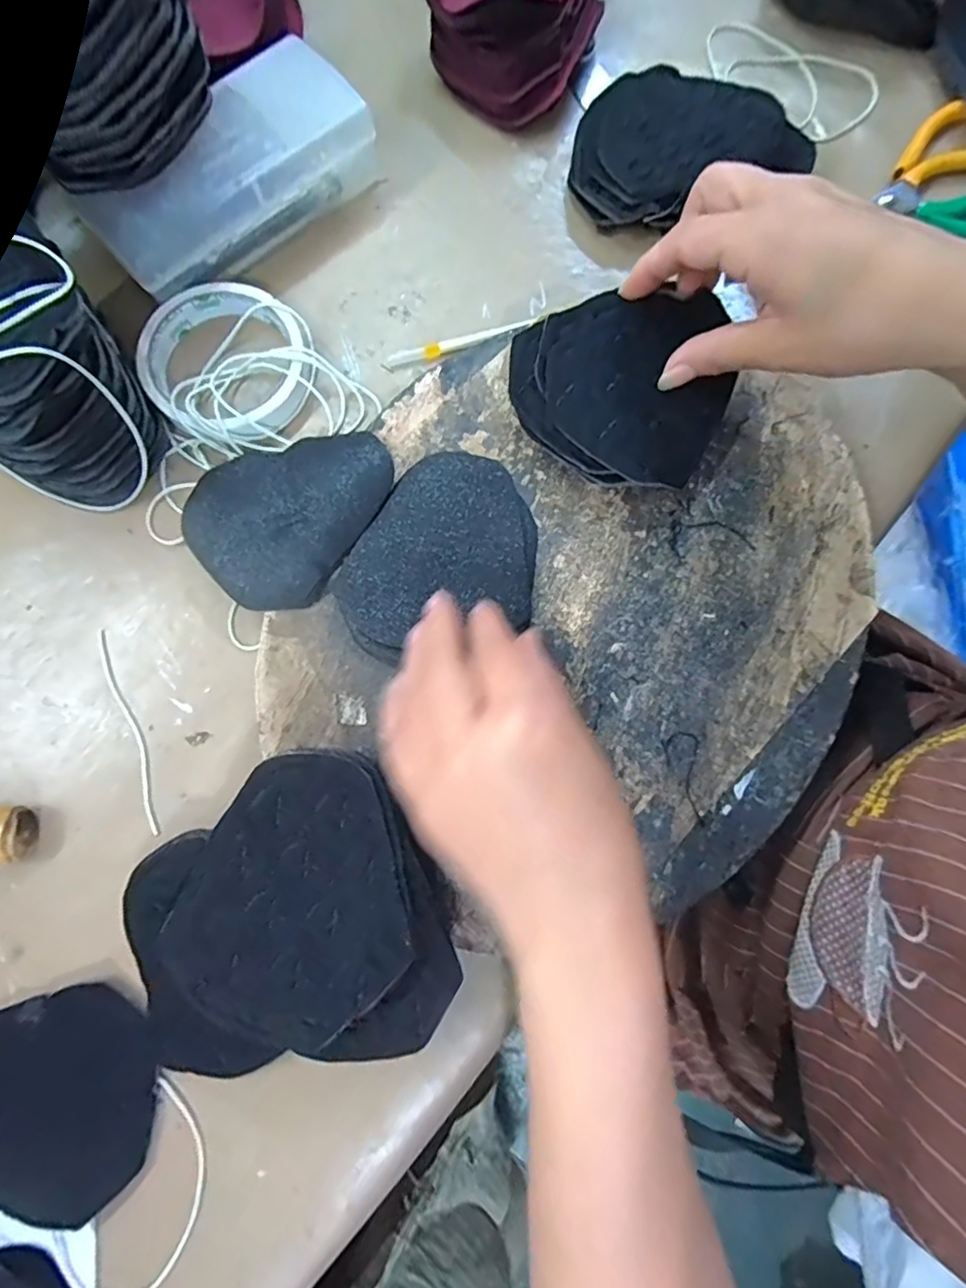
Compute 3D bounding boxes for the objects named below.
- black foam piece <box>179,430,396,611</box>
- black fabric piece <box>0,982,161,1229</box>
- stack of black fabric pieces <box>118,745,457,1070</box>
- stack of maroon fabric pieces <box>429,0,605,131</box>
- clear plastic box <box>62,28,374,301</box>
[{"bbox_3d":[-0.105,-0.073,0.299,0.086,0.016,0.105,33,81,6],"label":"black foam piece"},{"bbox_3d":[-0.201,0.206,0.256,0.096,0.005,0.091,0,79,0],"label":"black fabric piece"},{"bbox_3d":[-0.089,0.131,0.252,0.147,0.039,0.128,-33,81,-6],"label":"stack of black fabric pieces"},{"bbox_3d":[0.021,-0.396,0.354,0.099,0.051,0.116,29,80,6],"label":"stack of maroon fabric pieces"},{"bbox_3d":[-0.144,-0.267,0.327,0.158,0.058,0.066,-39,81,-7],"label":"clear plastic box"}]

